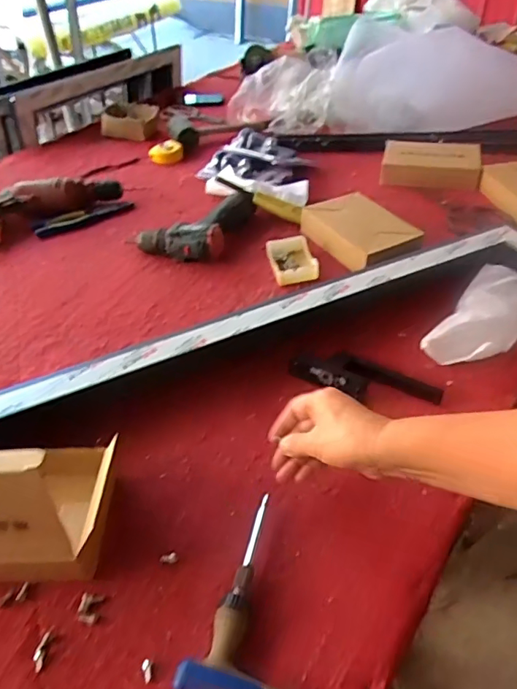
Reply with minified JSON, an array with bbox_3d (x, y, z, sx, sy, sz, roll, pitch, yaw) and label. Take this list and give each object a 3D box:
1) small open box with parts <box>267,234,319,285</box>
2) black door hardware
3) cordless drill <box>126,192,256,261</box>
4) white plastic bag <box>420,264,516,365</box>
[{"bbox_3d":[0.055,-0.139,0.831,0.069,0.031,0.089,-8,43,-7],"label":"small open box with parts"},{"bbox_3d":[0.129,0.041,0.624,0.178,0.026,0.053,14,45,16],"label":"black door hardware"},{"bbox_3d":[-0.097,-0.219,0.914,0.142,0.059,0.196,20,47,22],"label":"cordless drill"},{"bbox_3d":[0.307,-0.035,0.684,0.092,0.032,0.196,30,51,30],"label":"white plastic bag"}]

